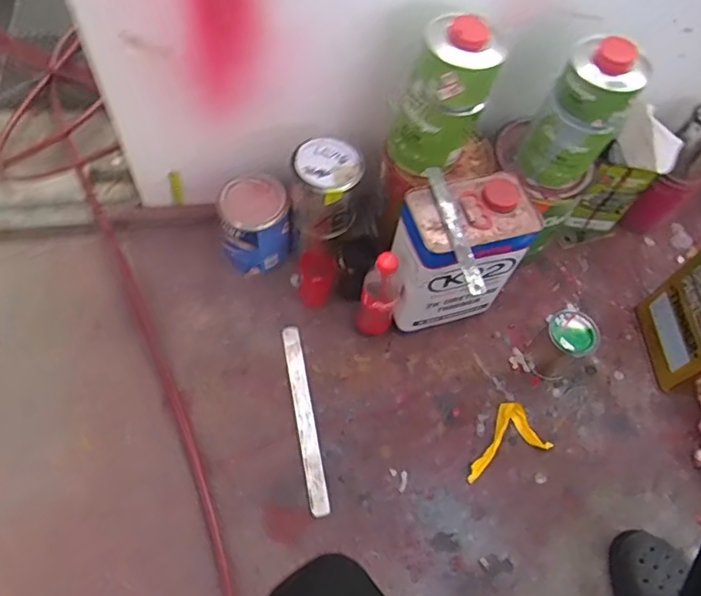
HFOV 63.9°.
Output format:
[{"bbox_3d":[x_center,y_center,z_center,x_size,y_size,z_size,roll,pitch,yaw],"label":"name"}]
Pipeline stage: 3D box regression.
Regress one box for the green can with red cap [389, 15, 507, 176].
[{"bbox_3d":[0.126,-0.258,0.747,0.091,0.193,0.092,2,62,-4],"label":"green can with red cap"}]

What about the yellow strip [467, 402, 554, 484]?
[{"bbox_3d":[0.222,0.211,0.845,0.136,0.015,0.082,-21,65,-14],"label":"yellow strip"}]

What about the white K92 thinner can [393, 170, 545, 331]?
[{"bbox_3d":[0.152,-0.059,0.845,0.180,0.243,0.124,-21,65,-14],"label":"white K92 thinner can"}]

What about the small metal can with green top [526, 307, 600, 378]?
[{"bbox_3d":[0.330,0.072,0.875,0.073,0.096,0.073,1,62,-3],"label":"small metal can with green top"}]

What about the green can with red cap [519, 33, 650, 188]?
[{"bbox_3d":[0.321,-0.256,0.781,0.099,0.195,0.089,36,64,14],"label":"green can with red cap"}]

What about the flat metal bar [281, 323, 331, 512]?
[{"bbox_3d":[-0.069,0.174,0.839,0.027,0.005,0.284,-9,63,-8],"label":"flat metal bar"}]

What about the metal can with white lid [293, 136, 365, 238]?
[{"bbox_3d":[-0.032,-0.163,0.837,0.096,0.115,0.099,2,62,-4],"label":"metal can with white lid"}]

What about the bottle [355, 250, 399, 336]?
[{"bbox_3d":[0.043,-0.001,0.834,0.058,0.188,0.047,11,62,2],"label":"bottle"}]

